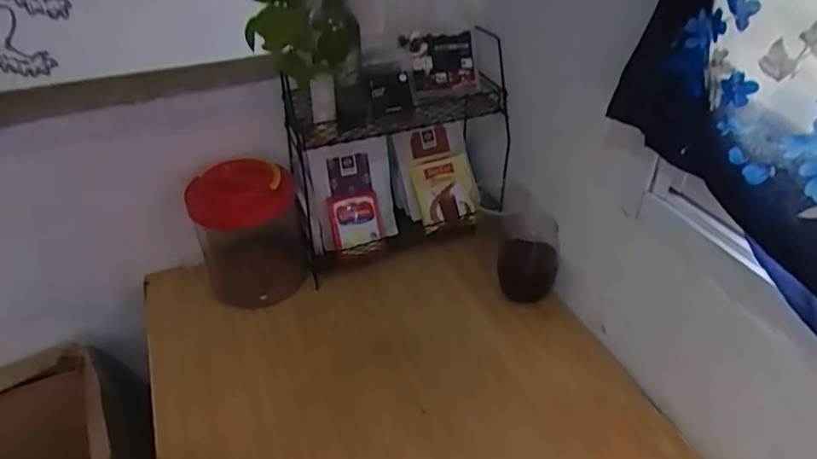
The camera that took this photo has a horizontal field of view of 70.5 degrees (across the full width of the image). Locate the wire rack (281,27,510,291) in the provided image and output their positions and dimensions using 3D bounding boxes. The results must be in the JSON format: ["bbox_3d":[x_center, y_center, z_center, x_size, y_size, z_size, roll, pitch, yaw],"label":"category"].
[{"bbox_3d":[-0.015,-0.110,0.862,0.302,0.297,0.145,-10,37,-12],"label":"wire rack"}]

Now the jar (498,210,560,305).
[{"bbox_3d":[0.166,0.027,0.808,0.068,0.117,0.075,-4,36,-5],"label":"jar"}]

